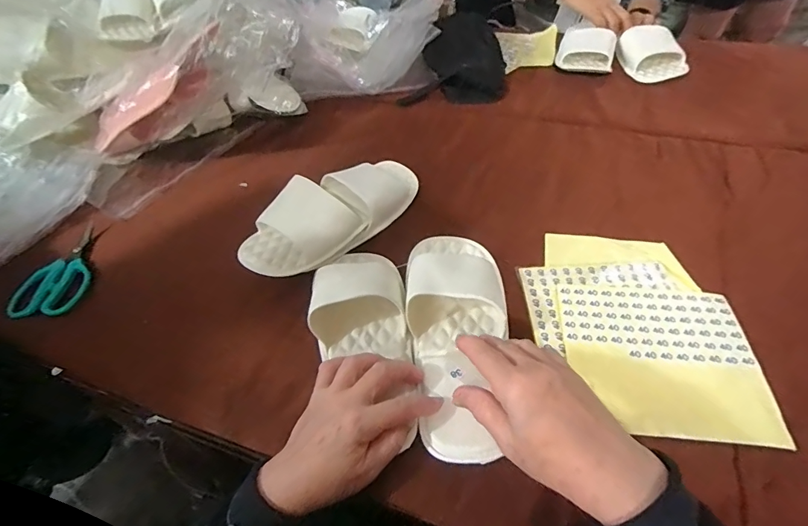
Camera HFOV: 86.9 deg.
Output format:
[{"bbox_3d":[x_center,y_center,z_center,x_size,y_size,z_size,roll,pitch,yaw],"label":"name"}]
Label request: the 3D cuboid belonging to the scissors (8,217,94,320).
[{"bbox_3d":[-0.435,0.004,0.542,0.075,0.010,0.151,-10,48,-4],"label":"scissors"}]

